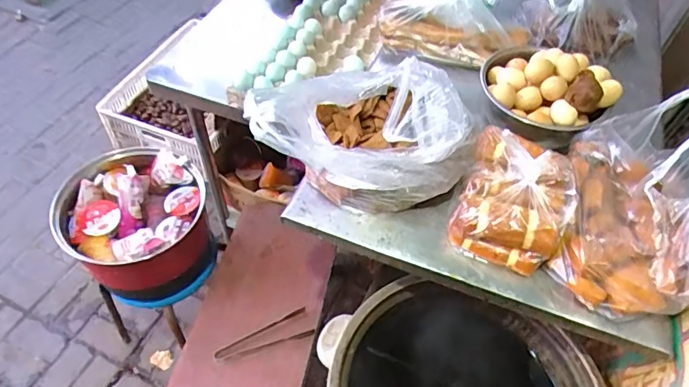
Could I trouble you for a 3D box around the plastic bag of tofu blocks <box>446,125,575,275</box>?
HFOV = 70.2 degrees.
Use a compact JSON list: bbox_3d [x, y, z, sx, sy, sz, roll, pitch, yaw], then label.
[{"bbox_3d":[0.268,0.000,0.769,0.160,0.098,0.208,21,54,11],"label":"plastic bag of tofu blocks"}]

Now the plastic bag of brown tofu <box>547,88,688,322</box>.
[{"bbox_3d":[0.431,0.010,0.688,0.190,0.221,0.272,20,53,10],"label":"plastic bag of brown tofu"}]

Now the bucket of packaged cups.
[{"bbox_3d":[-0.513,0.087,1.248,0.319,0.258,0.337,2,52,-3],"label":"bucket of packaged cups"}]

